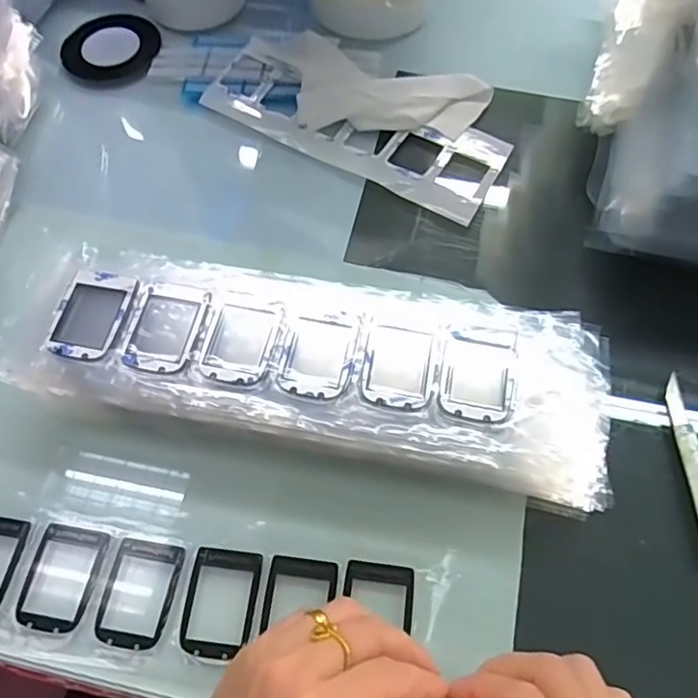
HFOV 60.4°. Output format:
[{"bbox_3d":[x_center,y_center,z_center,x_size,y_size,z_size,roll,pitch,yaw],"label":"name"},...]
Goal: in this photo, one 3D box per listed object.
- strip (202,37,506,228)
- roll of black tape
[{"bbox_3d":[0.002,-0.173,0.461,0.234,0.009,0.083,28,67,13],"label":"strip"},{"bbox_3d":[-0.200,-0.258,0.511,0.077,0.014,0.077,0,63,0],"label":"roll of black tape"}]

